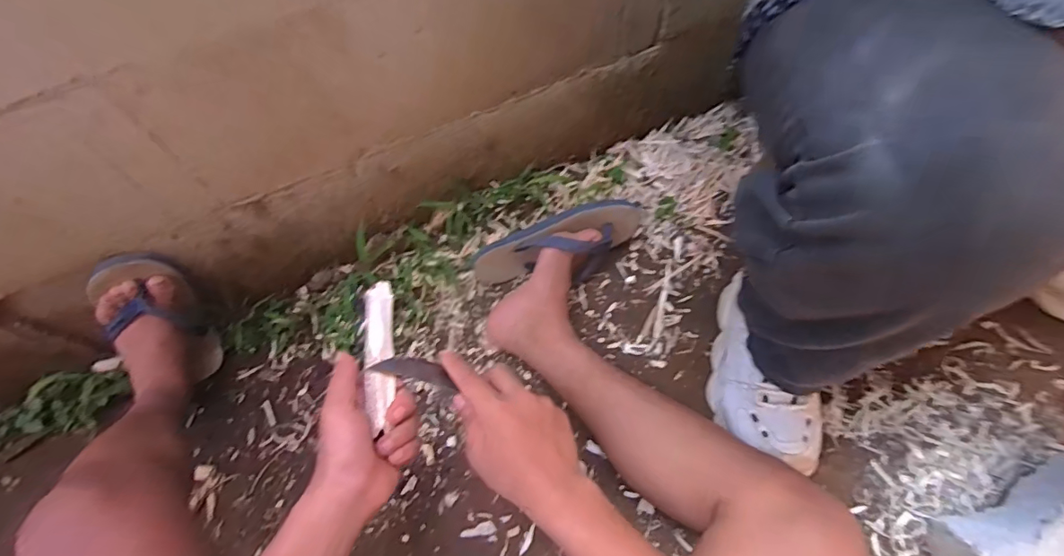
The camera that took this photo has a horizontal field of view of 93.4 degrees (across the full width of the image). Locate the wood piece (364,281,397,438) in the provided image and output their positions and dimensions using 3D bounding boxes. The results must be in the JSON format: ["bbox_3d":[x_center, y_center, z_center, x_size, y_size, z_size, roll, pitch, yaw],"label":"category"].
[{"bbox_3d":[-0.133,0.063,0.439,0.023,0.016,0.123,-5,70,-1],"label":"wood piece"}]

